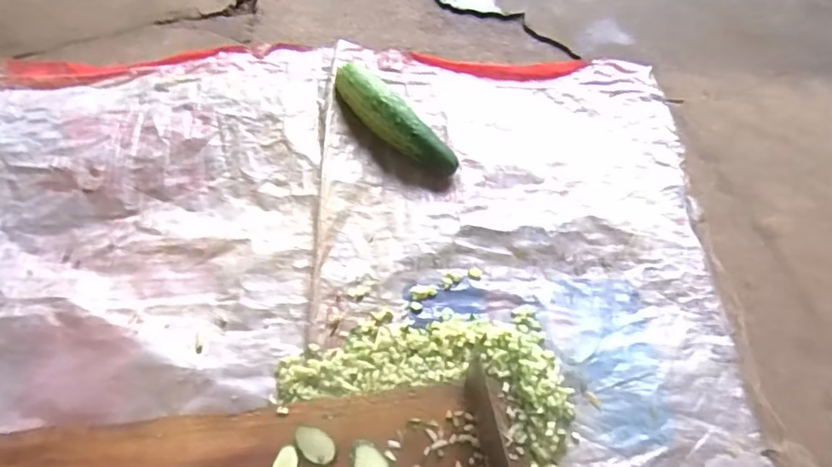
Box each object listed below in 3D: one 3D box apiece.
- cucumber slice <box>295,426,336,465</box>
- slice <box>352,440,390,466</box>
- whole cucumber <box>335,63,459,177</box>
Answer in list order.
[{"bbox_3d":[-0.115,0.241,0.644,0.050,0.012,0.032,28,61,13],"label":"cucumber slice"},{"bbox_3d":[-0.052,0.261,0.638,0.037,0.006,0.058,-27,64,-19],"label":"slice"},{"bbox_3d":[-0.037,-0.171,0.877,0.062,0.072,0.236,-37,67,-23],"label":"whole cucumber"}]

